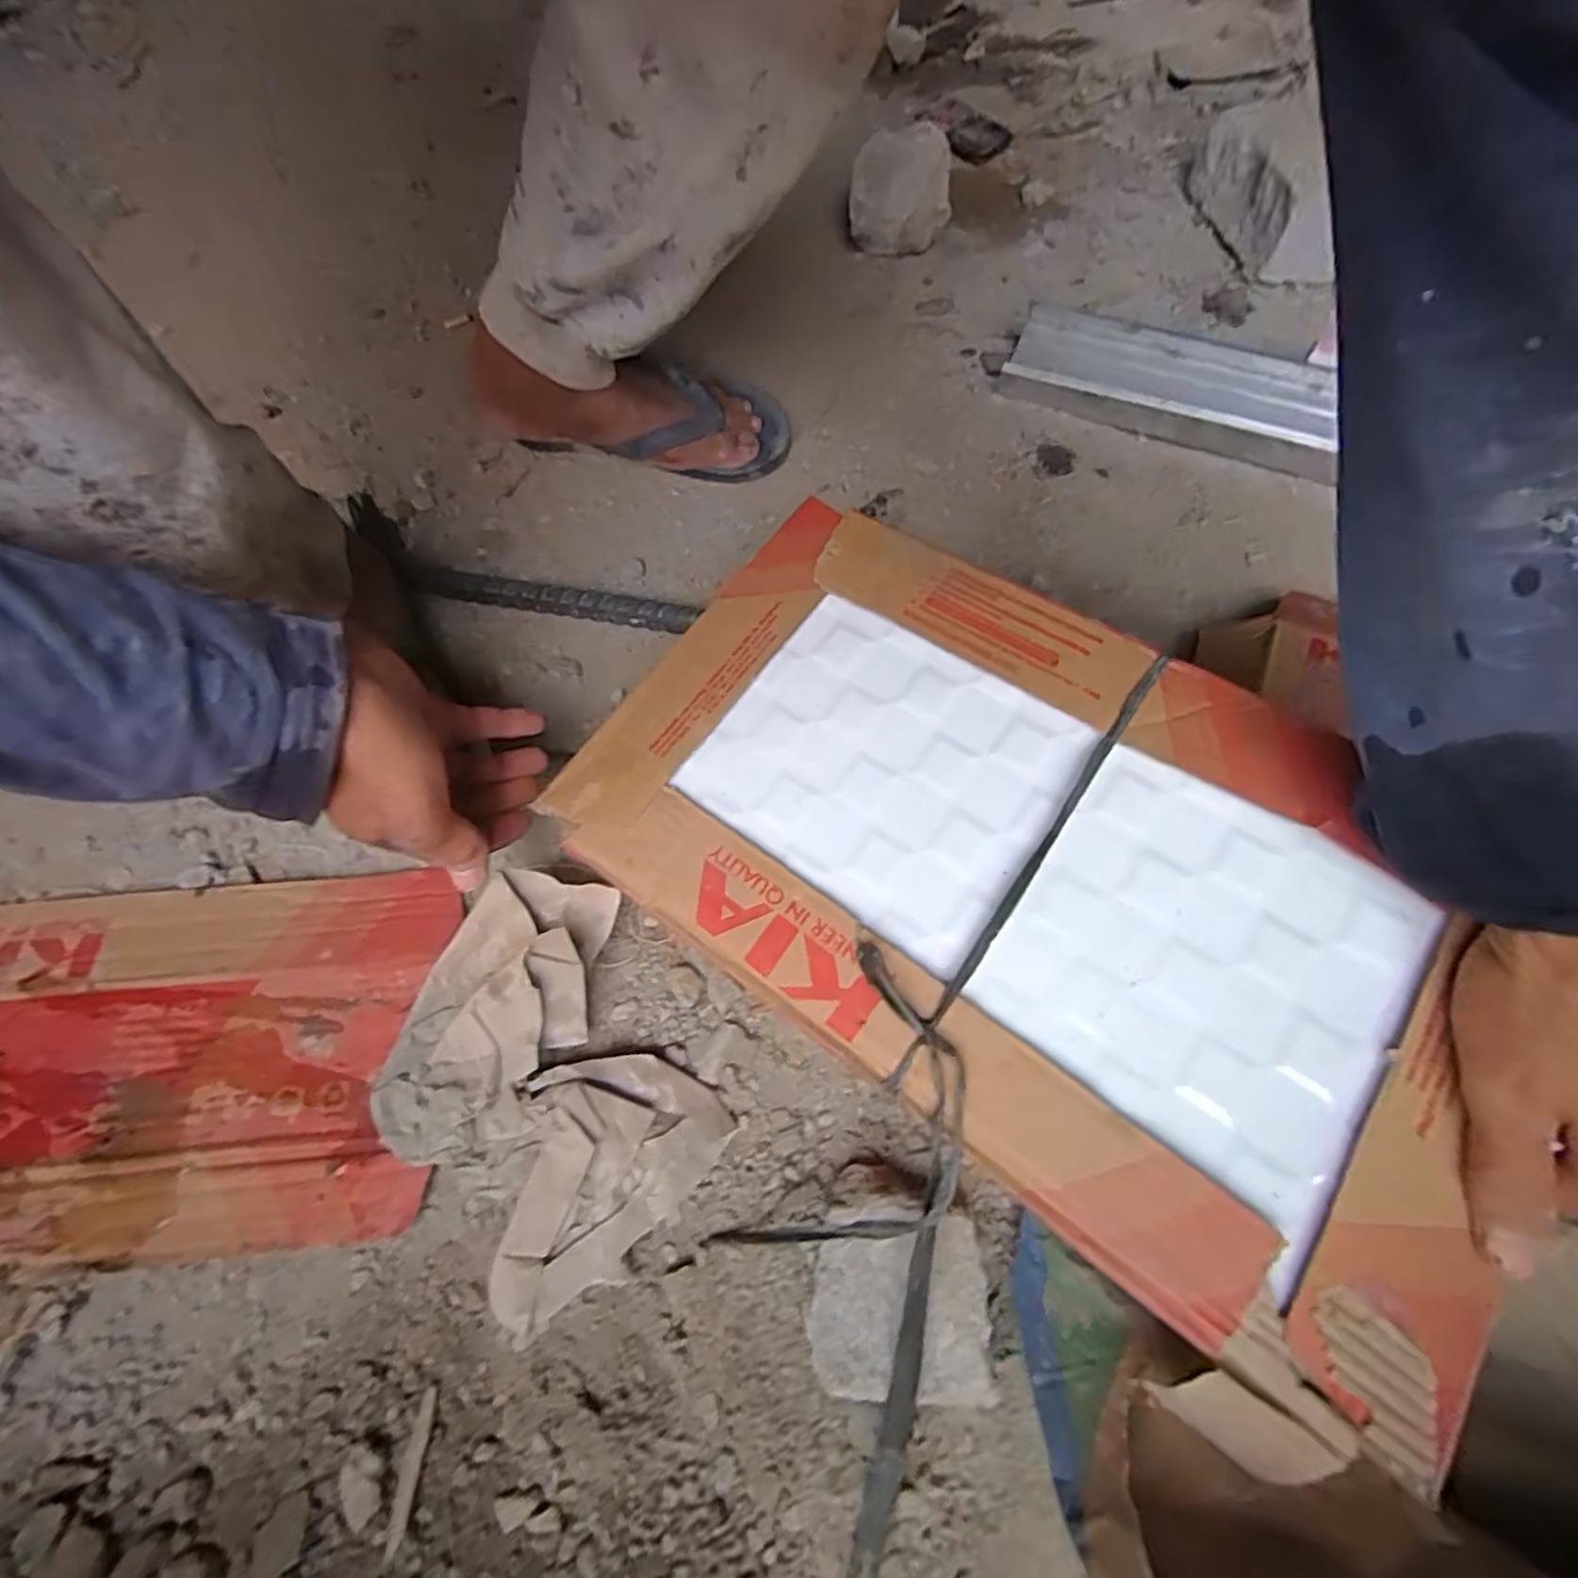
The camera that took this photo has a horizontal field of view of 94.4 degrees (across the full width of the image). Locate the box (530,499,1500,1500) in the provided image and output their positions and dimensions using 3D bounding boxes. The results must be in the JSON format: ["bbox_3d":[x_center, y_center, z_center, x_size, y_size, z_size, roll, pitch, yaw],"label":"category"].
[{"bbox_3d":[0.110,0.033,0.352,0.446,0.054,0.256,37,69,17],"label":"box"}]

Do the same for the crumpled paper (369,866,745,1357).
[{"bbox_3d":[-0.129,0.151,0.391,0.152,0.051,0.180,-40,70,-18],"label":"crumpled paper"}]

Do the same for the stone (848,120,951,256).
[{"bbox_3d":[0.113,-0.601,0.741,0.105,0.056,0.101,-1,105,3],"label":"stone"}]

